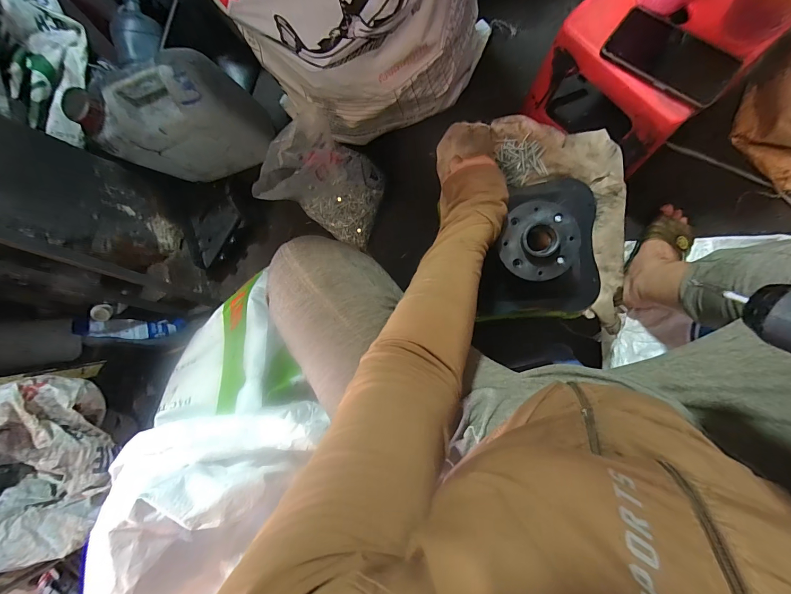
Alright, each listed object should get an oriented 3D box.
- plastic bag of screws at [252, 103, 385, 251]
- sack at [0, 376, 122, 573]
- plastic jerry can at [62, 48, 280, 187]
[{"bbox_3d":[-0.134,-0.235,0.689,0.172,0.230,0.193,24,92,10],"label":"plastic bag of screws"},{"bbox_3d":[-0.603,0.271,0.525,0.212,0.204,0.272,-9,87,9],"label":"sack"},{"bbox_3d":[-0.410,-0.334,0.694,0.246,0.273,0.099,-20,85,9],"label":"plastic jerry can"}]

